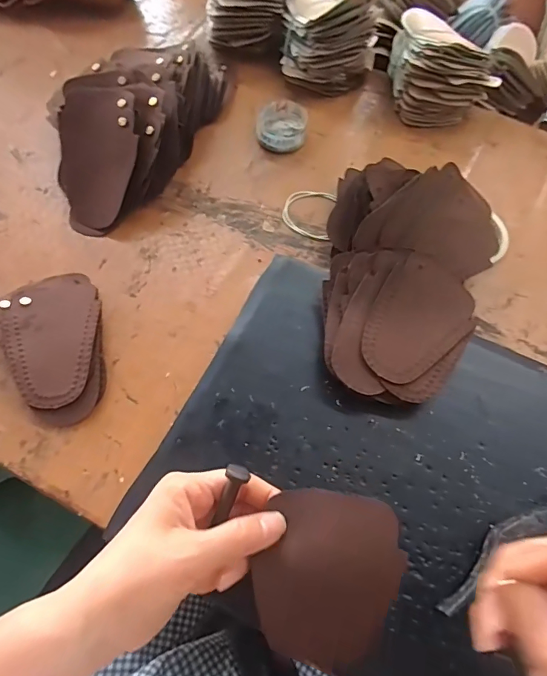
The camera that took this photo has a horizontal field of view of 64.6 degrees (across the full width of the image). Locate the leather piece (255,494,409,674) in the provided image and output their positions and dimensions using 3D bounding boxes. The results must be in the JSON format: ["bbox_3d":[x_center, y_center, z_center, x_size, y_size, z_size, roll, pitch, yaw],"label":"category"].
[{"bbox_3d":[0.031,0.148,0.267,0.082,0.014,0.108,17,95,2],"label":"leather piece"}]

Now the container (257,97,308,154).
[{"bbox_3d":[0.011,-0.272,0.557,0.061,0.024,0.071,6,64,0],"label":"container"}]

